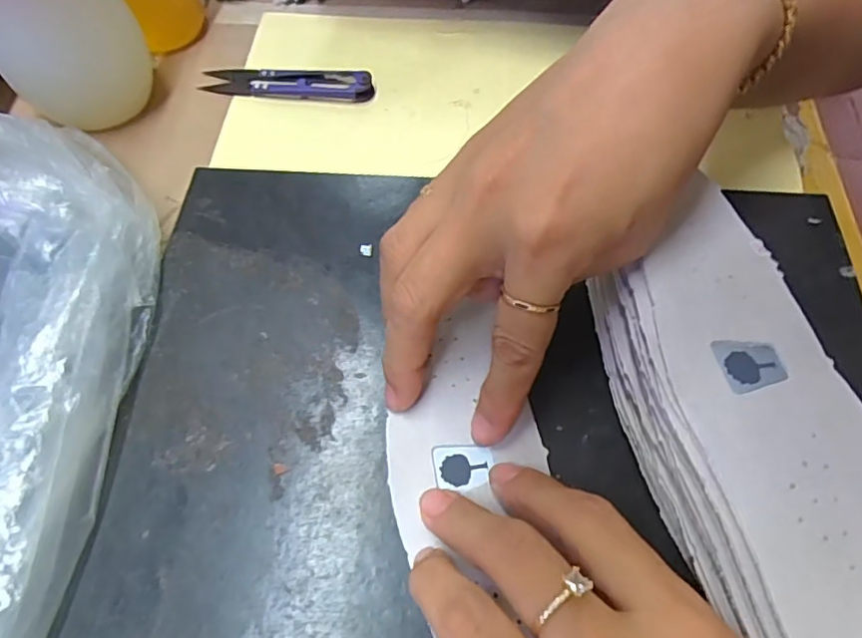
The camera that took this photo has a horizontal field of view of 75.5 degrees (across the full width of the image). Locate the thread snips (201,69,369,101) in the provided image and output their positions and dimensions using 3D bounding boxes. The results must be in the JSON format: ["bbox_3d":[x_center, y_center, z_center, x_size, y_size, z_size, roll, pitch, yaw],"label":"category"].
[{"bbox_3d":[-0.084,-0.141,0.326,0.099,0.007,0.022,4,62,2],"label":"thread snips"}]

